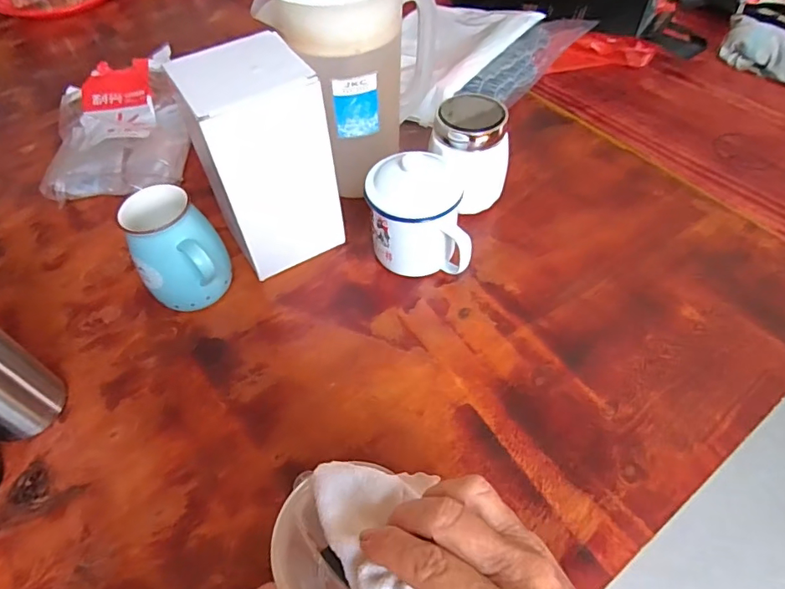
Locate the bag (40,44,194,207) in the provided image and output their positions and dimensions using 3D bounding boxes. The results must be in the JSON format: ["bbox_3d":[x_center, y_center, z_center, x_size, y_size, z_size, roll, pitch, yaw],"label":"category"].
[{"bbox_3d":[-0.360,-0.221,0.683,0.173,0.066,0.261,-16,52,-8],"label":"bag"}]

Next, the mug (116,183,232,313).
[{"bbox_3d":[-0.203,-0.037,0.494,0.082,0.119,0.071,-1,53,3],"label":"mug"}]

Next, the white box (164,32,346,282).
[{"bbox_3d":[-0.122,-0.122,0.504,0.103,0.207,0.085,-28,56,-17],"label":"white box"}]

